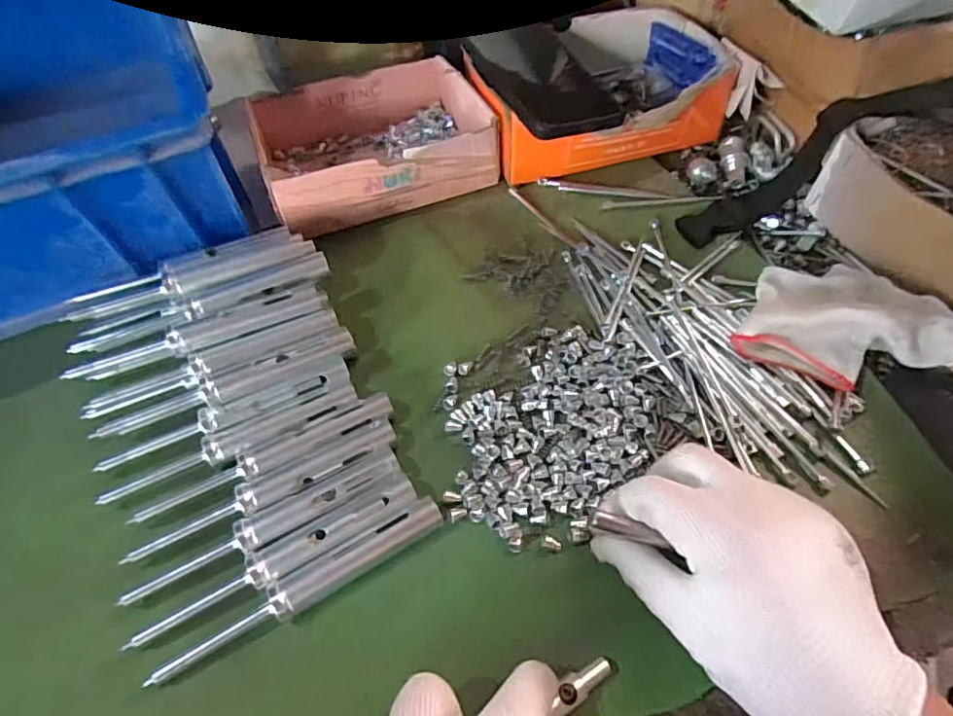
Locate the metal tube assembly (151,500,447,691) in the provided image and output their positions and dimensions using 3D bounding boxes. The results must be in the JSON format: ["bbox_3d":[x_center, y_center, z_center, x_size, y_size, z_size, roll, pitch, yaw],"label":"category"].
[{"bbox_3d":[-0.080,0.108,0.261,0.140,0.013,0.015,-27,56,-20],"label":"metal tube assembly"}]

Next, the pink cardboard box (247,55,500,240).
[{"bbox_3d":[-0.087,-0.175,0.447,0.175,0.052,0.139,-20,54,-15],"label":"pink cardboard box"}]

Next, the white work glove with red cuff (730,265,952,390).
[{"bbox_3d":[0.219,-0.024,0.324,0.105,0.035,0.093,23,60,21],"label":"white work glove with red cuff"}]

